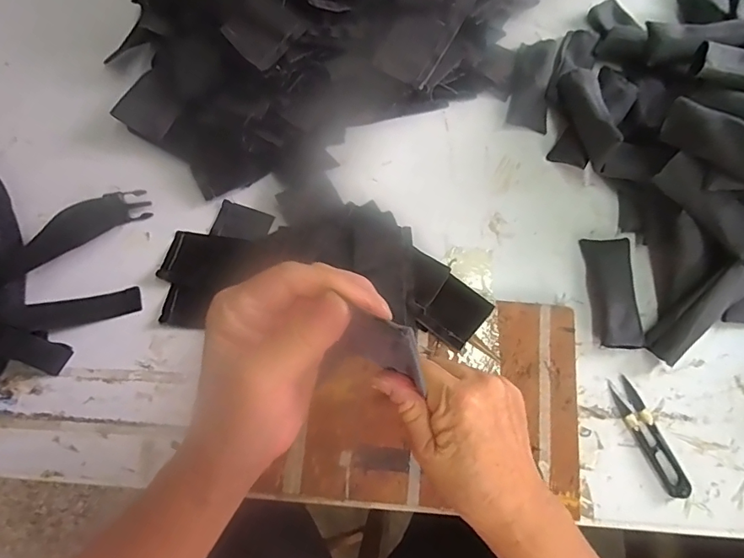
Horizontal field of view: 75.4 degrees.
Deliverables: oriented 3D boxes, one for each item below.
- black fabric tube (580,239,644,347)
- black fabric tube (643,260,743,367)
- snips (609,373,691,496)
[{"bbox_3d":[0.221,0.011,0.438,0.040,0.018,0.103,-1,73,1],"label":"black fabric tube"},{"bbox_3d":[0.281,0.030,0.411,0.031,0.026,0.099,45,101,13],"label":"black fabric tube"},{"bbox_3d":[0.235,0.133,0.407,0.024,0.010,0.100,-22,74,-5],"label":"snips"}]

